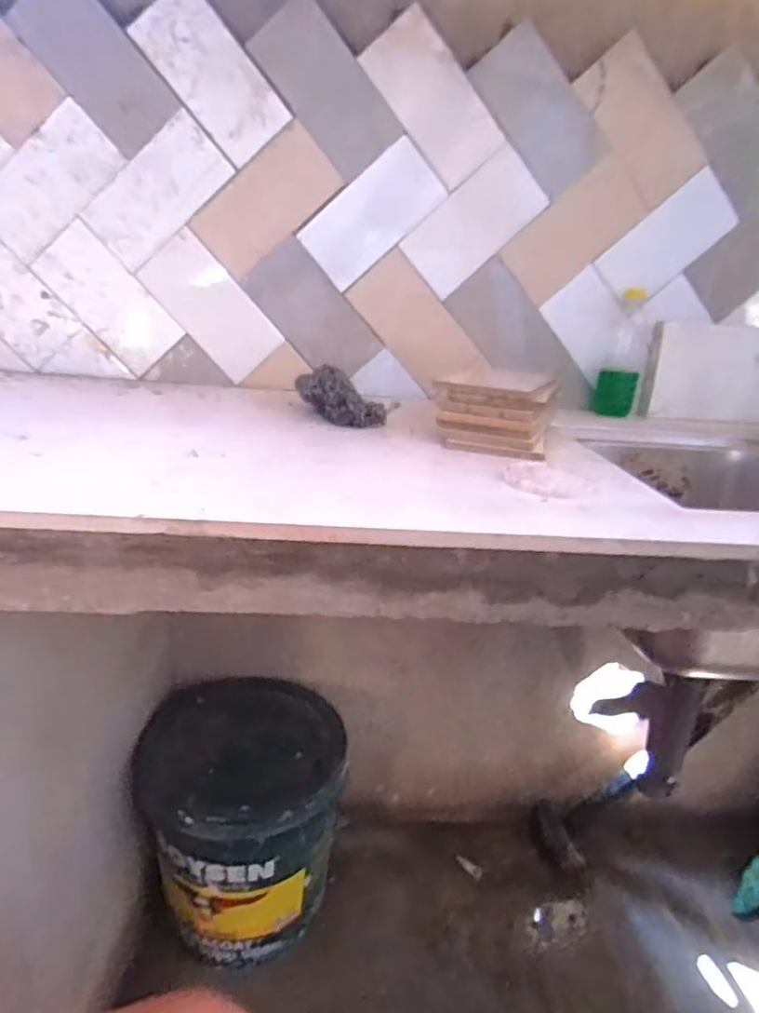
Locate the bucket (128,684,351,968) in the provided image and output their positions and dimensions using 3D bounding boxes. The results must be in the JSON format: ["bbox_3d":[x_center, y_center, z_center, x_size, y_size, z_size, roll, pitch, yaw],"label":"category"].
[{"bbox_3d":[-0.211,0.496,0.986,0.282,0.305,0.310,4,19,-2],"label":"bucket"}]

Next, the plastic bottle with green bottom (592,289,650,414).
[{"bbox_3d":[0.364,-0.224,0.912,0.064,0.171,0.070,13,21,23],"label":"plastic bottle with green bottom"}]

